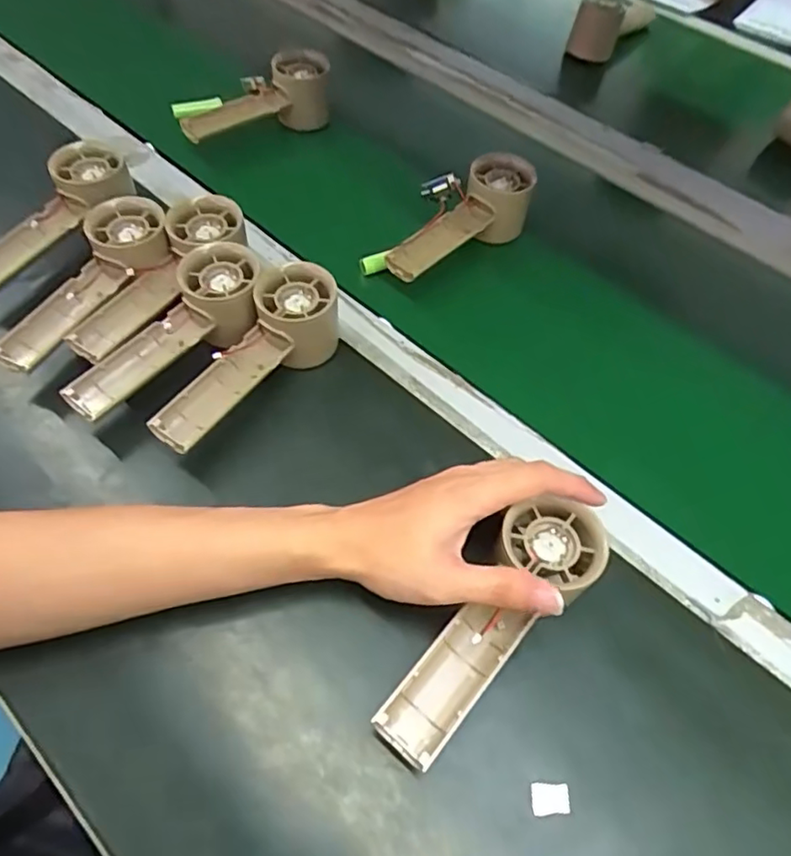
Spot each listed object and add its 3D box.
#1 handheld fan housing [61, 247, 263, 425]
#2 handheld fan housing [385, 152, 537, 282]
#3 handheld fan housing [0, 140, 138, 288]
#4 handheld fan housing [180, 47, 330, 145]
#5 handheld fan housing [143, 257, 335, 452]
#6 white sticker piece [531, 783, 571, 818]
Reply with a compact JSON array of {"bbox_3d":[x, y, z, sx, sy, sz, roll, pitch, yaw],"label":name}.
[{"bbox_3d":[-0.157,-0.067,0.427,0.158,0.044,0.063,-42,62,-9],"label":"handheld fan housing"},{"bbox_3d":[0.061,-0.167,0.522,0.055,0.063,0.156,35,62,24],"label":"handheld fan housing"},{"bbox_3d":[-0.270,-0.166,0.472,0.061,0.039,0.154,26,59,19],"label":"handheld fan housing"},{"bbox_3d":[-0.133,-0.318,0.613,0.151,0.075,0.057,-17,54,7],"label":"handheld fan housing"},{"bbox_3d":[-0.095,-0.042,0.416,0.053,0.061,0.153,26,59,19],"label":"handheld fan housing"},{"bbox_3d":[0.078,0.188,0.307,0.019,0.004,0.014,-1,63,-1],"label":"white sticker piece"}]

